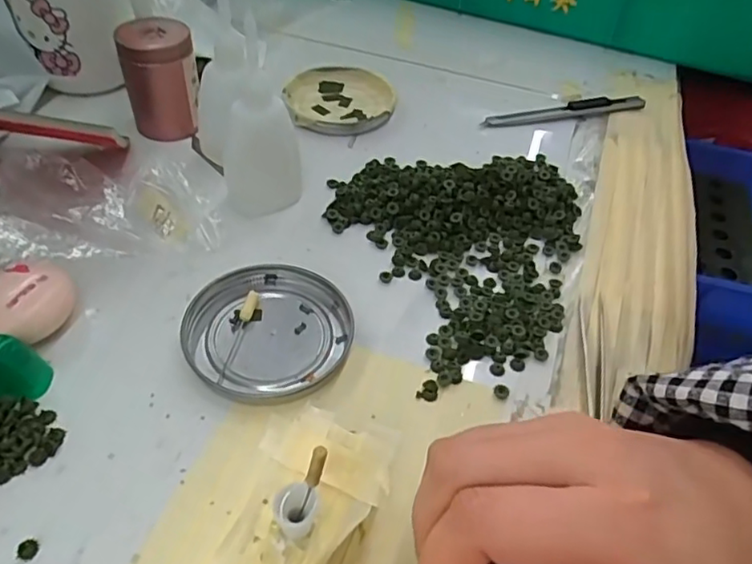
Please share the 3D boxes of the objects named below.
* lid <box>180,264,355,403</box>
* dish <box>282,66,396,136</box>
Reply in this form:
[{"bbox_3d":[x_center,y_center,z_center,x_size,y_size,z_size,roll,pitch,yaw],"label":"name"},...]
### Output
[{"bbox_3d":[-0.052,0.022,0.293,0.080,0.009,0.073,3,47,-3],"label":"lid"},{"bbox_3d":[-0.026,-0.133,0.438,0.076,0.009,0.079,3,47,-3],"label":"dish"}]

